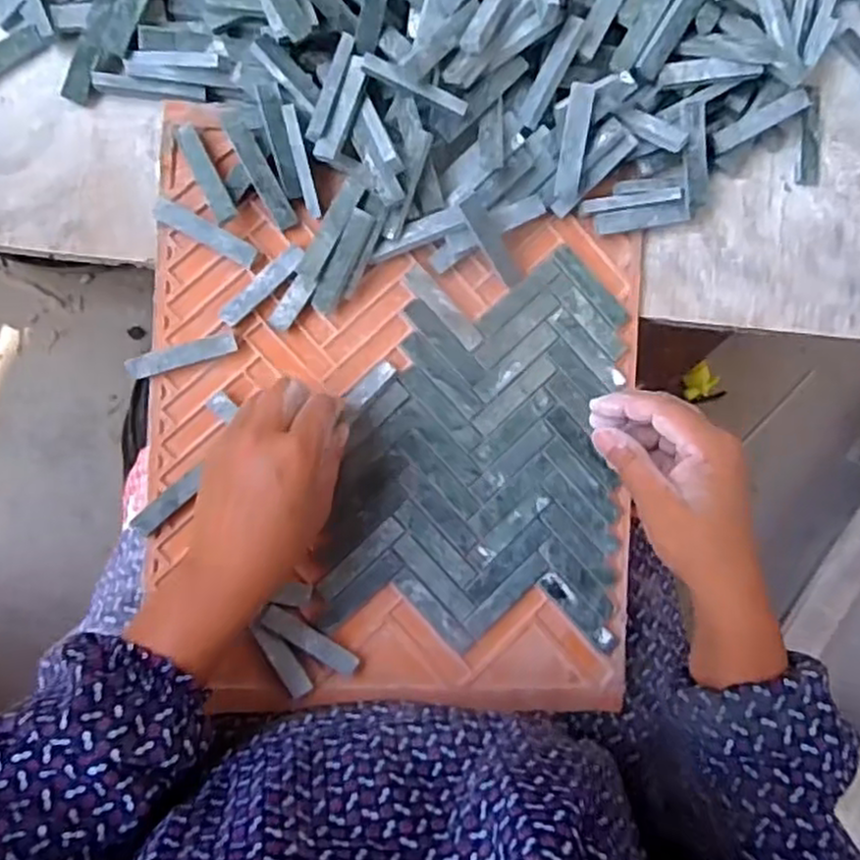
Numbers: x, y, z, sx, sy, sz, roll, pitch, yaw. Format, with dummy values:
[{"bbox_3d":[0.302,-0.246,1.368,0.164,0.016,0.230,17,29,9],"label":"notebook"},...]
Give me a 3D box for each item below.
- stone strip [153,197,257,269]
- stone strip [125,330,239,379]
[{"bbox_3d":[-0.133,-0.116,0.433,0.064,0.008,0.014,27,87,-6],"label":"stone strip"},{"bbox_3d":[-0.146,-0.045,0.434,0.064,0.010,0.013,-17,92,-7],"label":"stone strip"}]

